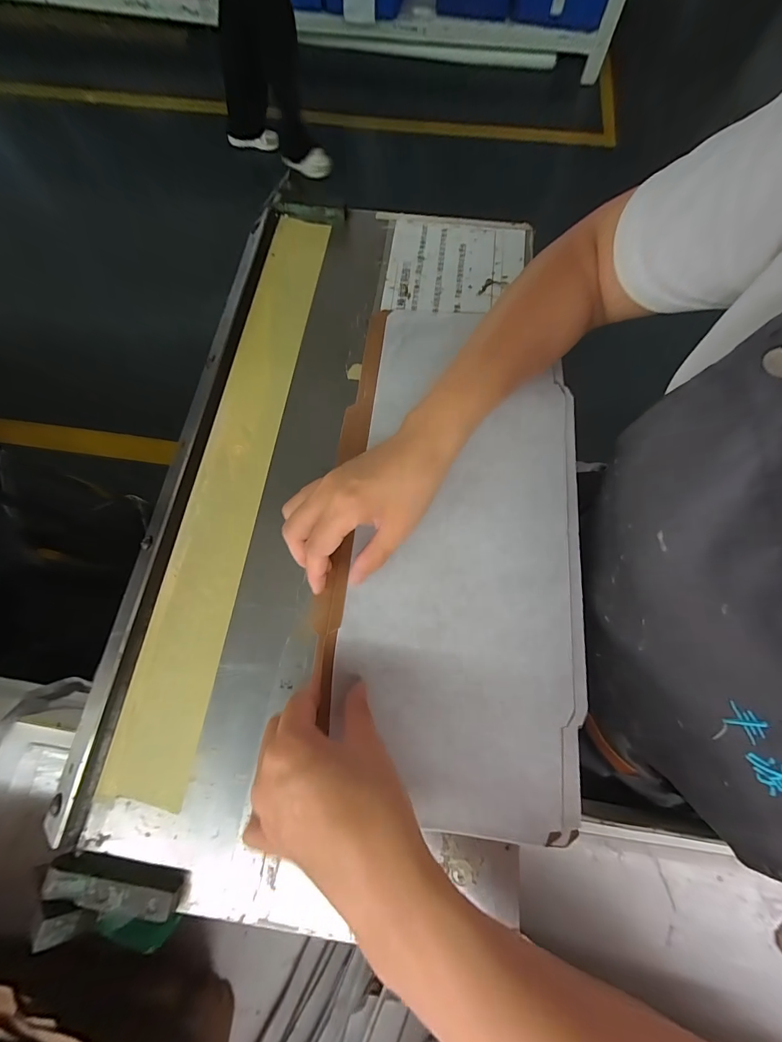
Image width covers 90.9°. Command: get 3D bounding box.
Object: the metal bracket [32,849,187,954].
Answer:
[{"bbox_3d":[-0.172,0.231,0.234,0.086,0.024,0.033,5,73,3],"label":"metal bracket"}]

